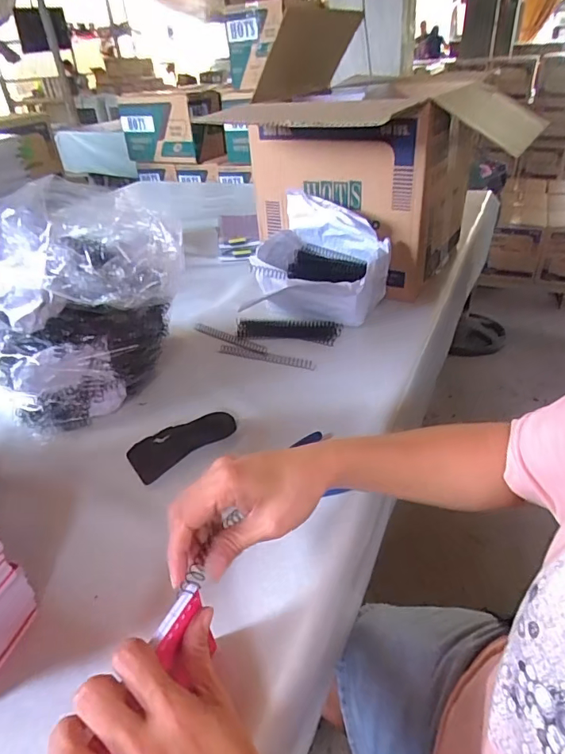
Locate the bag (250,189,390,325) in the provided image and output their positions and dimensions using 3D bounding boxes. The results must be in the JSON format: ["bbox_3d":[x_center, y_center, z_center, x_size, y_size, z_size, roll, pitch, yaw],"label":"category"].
[{"bbox_3d":[0.062,-0.180,0.729,0.203,0.162,0.179,1,36,8],"label":"bag"}]

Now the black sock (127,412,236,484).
[{"bbox_3d":[-0.115,0.071,0.527,0.121,0.014,0.057,-27,41,-28],"label":"black sock"}]

